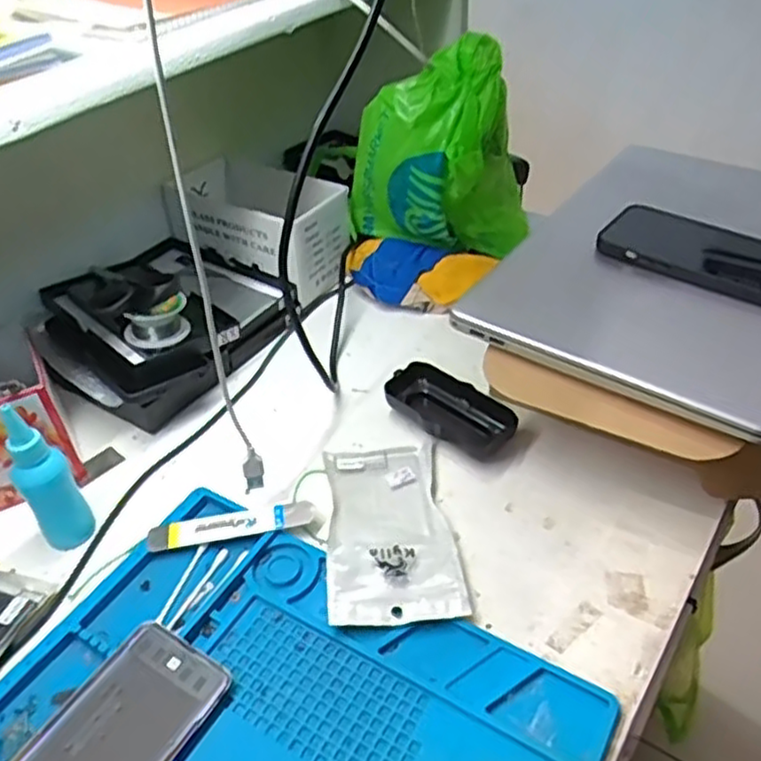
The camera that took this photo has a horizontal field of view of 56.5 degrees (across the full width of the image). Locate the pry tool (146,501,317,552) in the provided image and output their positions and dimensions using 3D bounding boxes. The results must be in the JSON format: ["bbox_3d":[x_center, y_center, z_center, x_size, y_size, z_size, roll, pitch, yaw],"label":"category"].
[{"bbox_3d":[-0.104,0.102,0.498,0.114,0.006,0.022,-10,50,-7],"label":"pry tool"}]

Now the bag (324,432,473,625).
[{"bbox_3d":[0.006,0.098,0.494,0.085,0.010,0.154,-6,41,-2],"label":"bag"}]

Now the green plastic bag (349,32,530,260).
[{"bbox_3d":[0.062,-0.220,0.697,0.139,0.181,0.121,-33,49,-30],"label":"green plastic bag"}]

